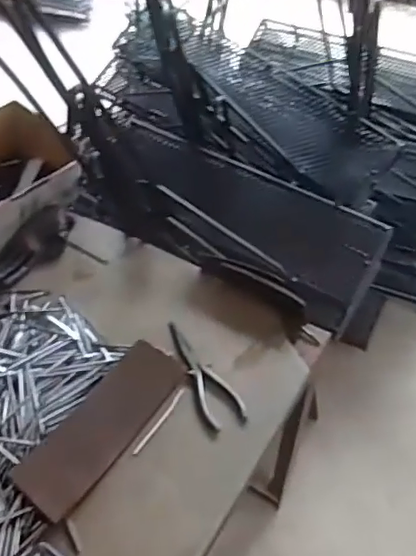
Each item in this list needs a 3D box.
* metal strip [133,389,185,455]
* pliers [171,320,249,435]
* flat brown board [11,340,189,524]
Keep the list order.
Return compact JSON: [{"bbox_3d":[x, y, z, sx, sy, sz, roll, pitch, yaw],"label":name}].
[{"bbox_3d":[-0.059,0.181,0.730,0.009,0.004,0.106,27,52,19],"label":"metal strip"},{"bbox_3d":[-0.003,0.122,0.780,0.054,0.012,0.178,-14,46,-14],"label":"pliers"},{"bbox_3d":[-0.125,0.177,0.711,0.083,0.018,0.246,37,51,11],"label":"flat brown board"}]

